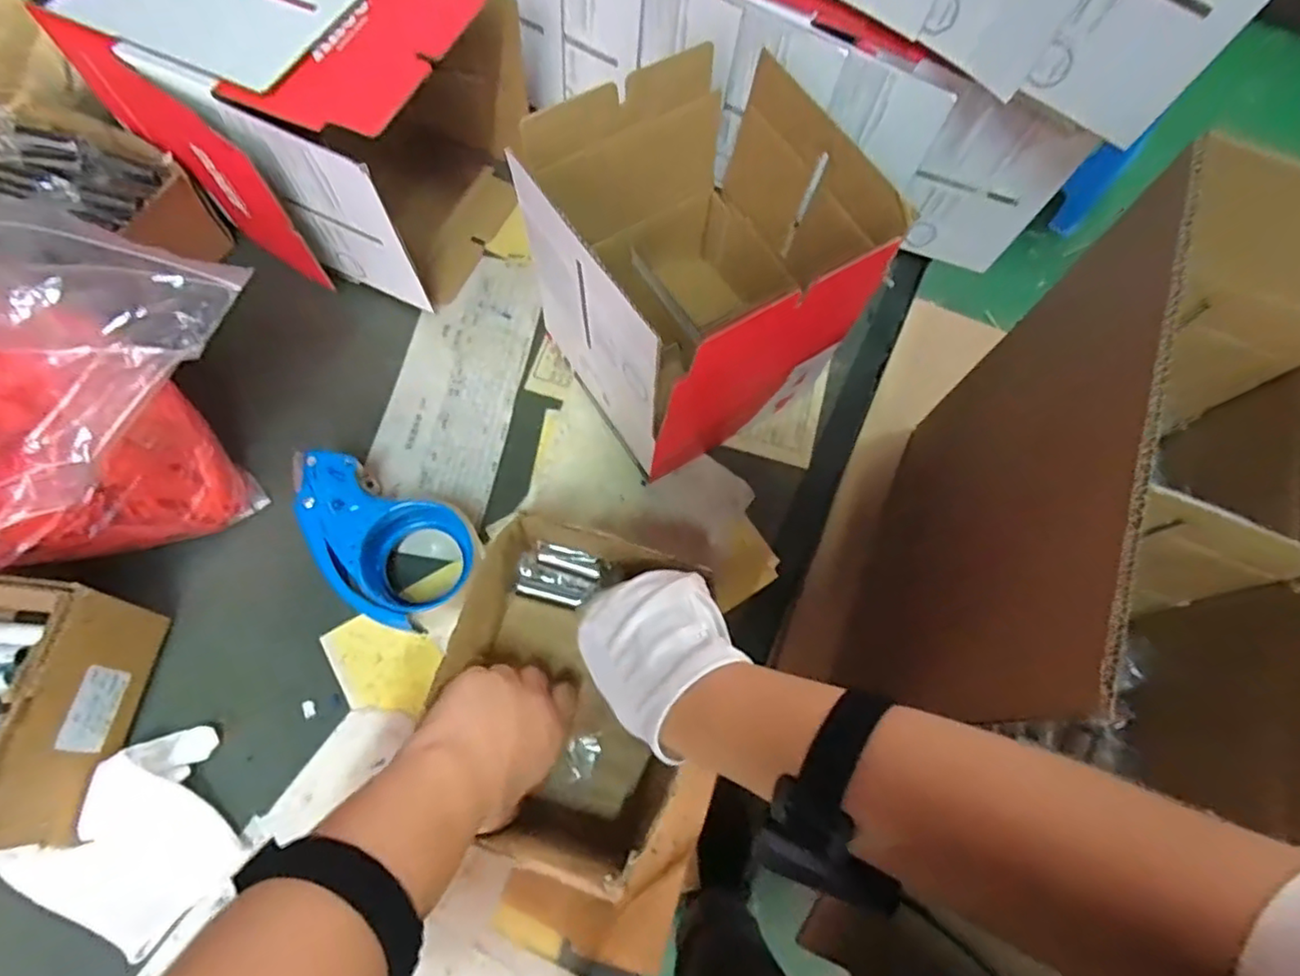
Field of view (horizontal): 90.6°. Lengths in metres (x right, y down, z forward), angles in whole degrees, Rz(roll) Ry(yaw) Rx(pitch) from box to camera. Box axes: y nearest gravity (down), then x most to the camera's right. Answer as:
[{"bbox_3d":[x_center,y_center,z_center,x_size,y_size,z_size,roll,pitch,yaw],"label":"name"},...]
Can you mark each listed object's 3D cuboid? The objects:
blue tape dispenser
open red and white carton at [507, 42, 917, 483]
[{"bbox_3d":[-0.203,0.042,0.479,0.147,0.063,0.089,28,69,7],"label":"blue tape dispenser"},{"bbox_3d":[0.030,-0.158,0.497,0.194,0.205,0.194,-32,74,-15],"label":"open red and white carton"}]

